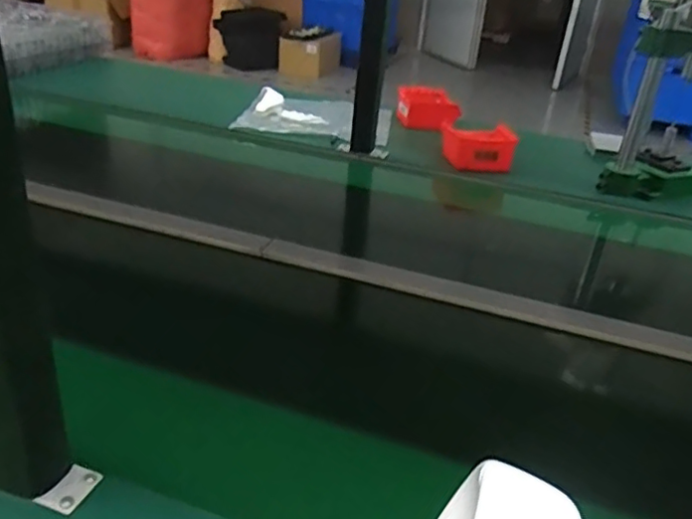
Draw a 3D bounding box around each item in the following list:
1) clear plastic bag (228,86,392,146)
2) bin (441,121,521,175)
[{"bbox_3d":[-0.060,-0.318,1.349,0.316,0.043,0.269,8,30,4],"label":"clear plastic bag"},{"bbox_3d":[0.254,-0.209,1.197,0.136,0.078,0.101,3,30,-5],"label":"bin"}]

